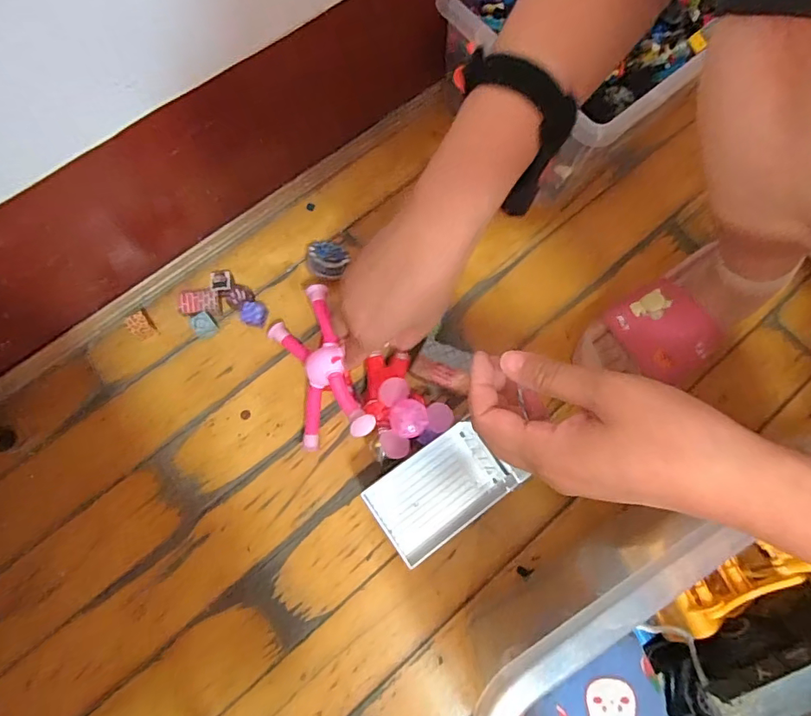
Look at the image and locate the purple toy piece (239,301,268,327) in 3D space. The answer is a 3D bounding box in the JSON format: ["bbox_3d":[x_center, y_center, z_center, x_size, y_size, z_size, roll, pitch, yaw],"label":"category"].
[{"bbox_3d":[-0.158,-0.045,0.519,0.027,0.022,0.028,0,76,-1],"label":"purple toy piece"}]

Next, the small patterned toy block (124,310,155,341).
[{"bbox_3d":[-0.278,-0.033,0.515,0.022,0.028,0.021,-23,77,-7],"label":"small patterned toy block"}]

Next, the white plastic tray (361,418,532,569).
[{"bbox_3d":[0.034,0.116,0.437,0.126,0.029,0.076,-34,79,-9],"label":"white plastic tray"}]

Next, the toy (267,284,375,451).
[{"bbox_3d":[-0.074,0.007,0.474,0.052,0.103,0.156,-2,67,-42],"label":"toy"}]

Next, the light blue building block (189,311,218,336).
[{"bbox_3d":[-0.211,-0.034,0.514,0.021,0.020,0.021,-35,79,-9],"label":"light blue building block"}]

